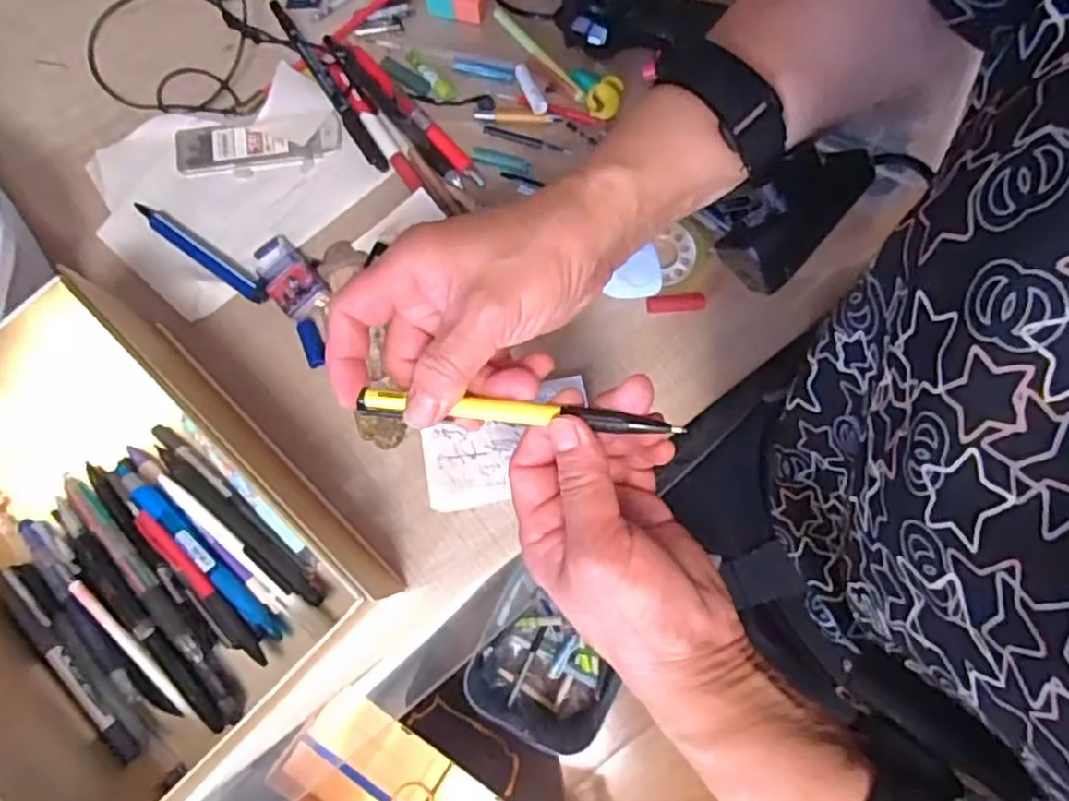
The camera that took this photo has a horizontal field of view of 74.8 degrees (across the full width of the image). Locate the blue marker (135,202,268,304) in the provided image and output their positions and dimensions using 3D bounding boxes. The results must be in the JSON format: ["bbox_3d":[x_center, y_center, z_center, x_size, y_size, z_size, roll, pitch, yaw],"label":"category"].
[{"bbox_3d":[-0.224,-0.099,0.466,0.112,0.010,0.015,34,80,6],"label":"blue marker"}]

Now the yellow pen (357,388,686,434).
[{"bbox_3d":[-0.006,0.005,0.293,0.132,0.006,0.010,4,78,5],"label":"yellow pen"}]

